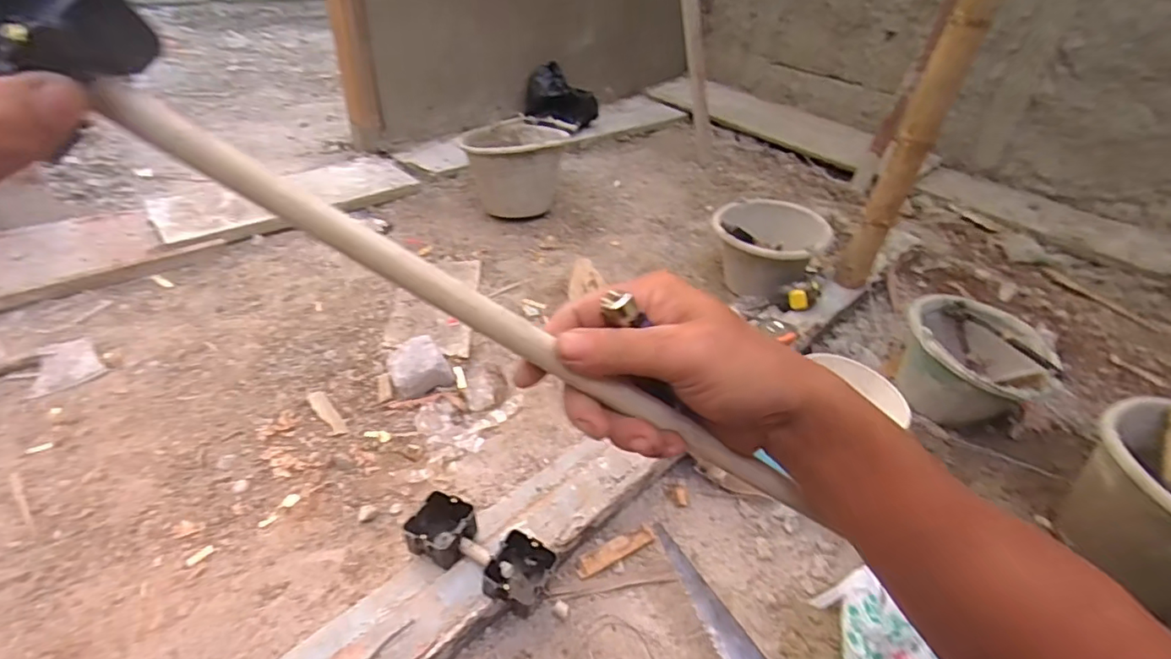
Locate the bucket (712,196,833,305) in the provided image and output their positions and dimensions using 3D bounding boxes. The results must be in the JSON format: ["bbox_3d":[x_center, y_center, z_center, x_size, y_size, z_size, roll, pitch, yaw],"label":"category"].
[{"bbox_3d":[0.412,-0.161,1.294,0.255,0.217,0.244,14,40,13],"label":"bucket"}]

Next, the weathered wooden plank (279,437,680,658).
[{"bbox_3d":[-0.159,0.306,0.669,0.632,0.034,0.123,-28,48,-35],"label":"weathered wooden plank"}]

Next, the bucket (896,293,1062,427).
[{"bbox_3d":[0.709,0.083,1.048,0.227,0.190,0.232,2,39,-2],"label":"bucket"}]

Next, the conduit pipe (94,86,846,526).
[{"bbox_3d":[-0.023,0.009,0.264,0.375,0.014,0.013,32,36,-18],"label":"conduit pipe"}]

